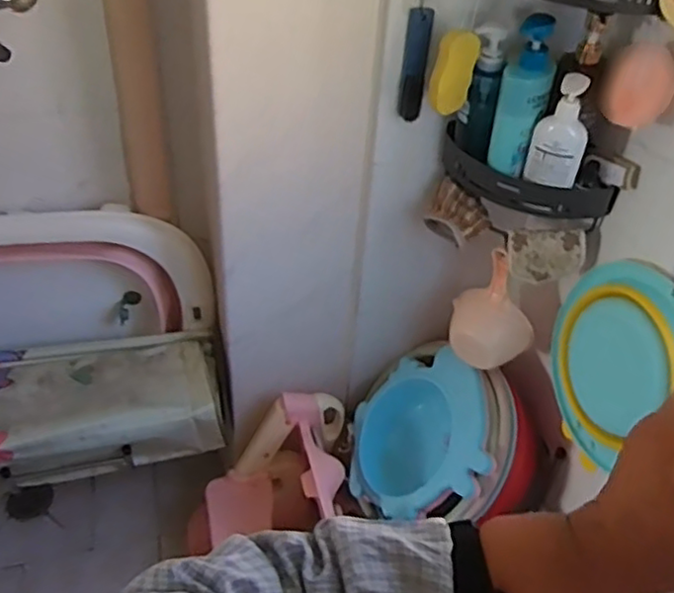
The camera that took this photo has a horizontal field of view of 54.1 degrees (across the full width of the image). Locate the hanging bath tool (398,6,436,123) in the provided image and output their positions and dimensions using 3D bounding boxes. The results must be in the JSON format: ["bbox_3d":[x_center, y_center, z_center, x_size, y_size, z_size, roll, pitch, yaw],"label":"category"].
[{"bbox_3d":[0.119,-0.349,0.997,0.036,0.162,0.024,6,41,2],"label":"hanging bath tool"}]

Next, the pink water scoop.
[{"bbox_3d":[0.277,0.024,1.157,0.146,0.192,0.096,16,43,13],"label":"pink water scoop"}]

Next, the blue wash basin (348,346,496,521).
[{"bbox_3d":[0.180,0.272,1.303,0.110,0.322,0.302,28,40,-36],"label":"blue wash basin"}]

